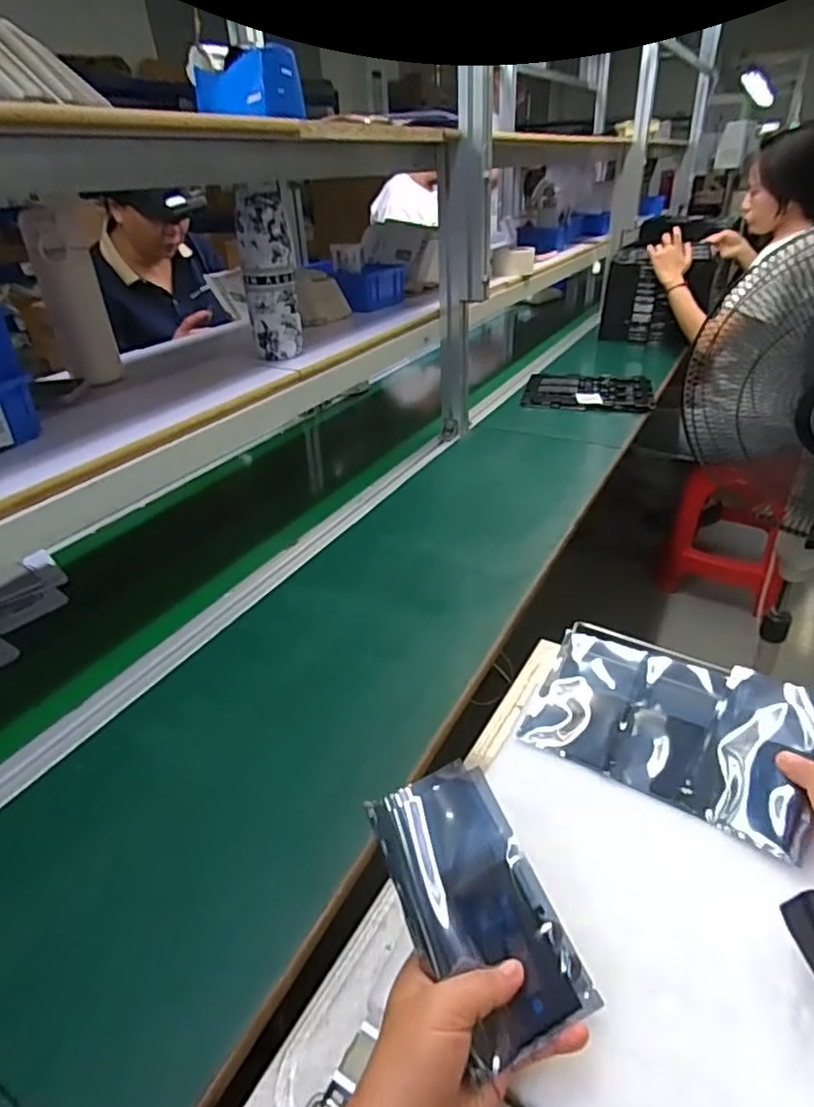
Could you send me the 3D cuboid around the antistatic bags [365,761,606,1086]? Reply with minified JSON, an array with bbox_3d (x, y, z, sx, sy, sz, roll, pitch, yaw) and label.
[{"bbox_3d":[0.041,0.211,0.376,0.083,0.013,0.152,-19,60,-20],"label":"antistatic bags"}]

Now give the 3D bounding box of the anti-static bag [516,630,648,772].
[{"bbox_3d":[0.175,0.136,0.601,0.086,0.023,0.156,16,37,25],"label":"anti-static bag"}]

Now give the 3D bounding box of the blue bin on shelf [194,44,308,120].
[{"bbox_3d":[-0.241,-0.698,0.924,0.173,0.075,0.074,19,38,29],"label":"blue bin on shelf"}]

